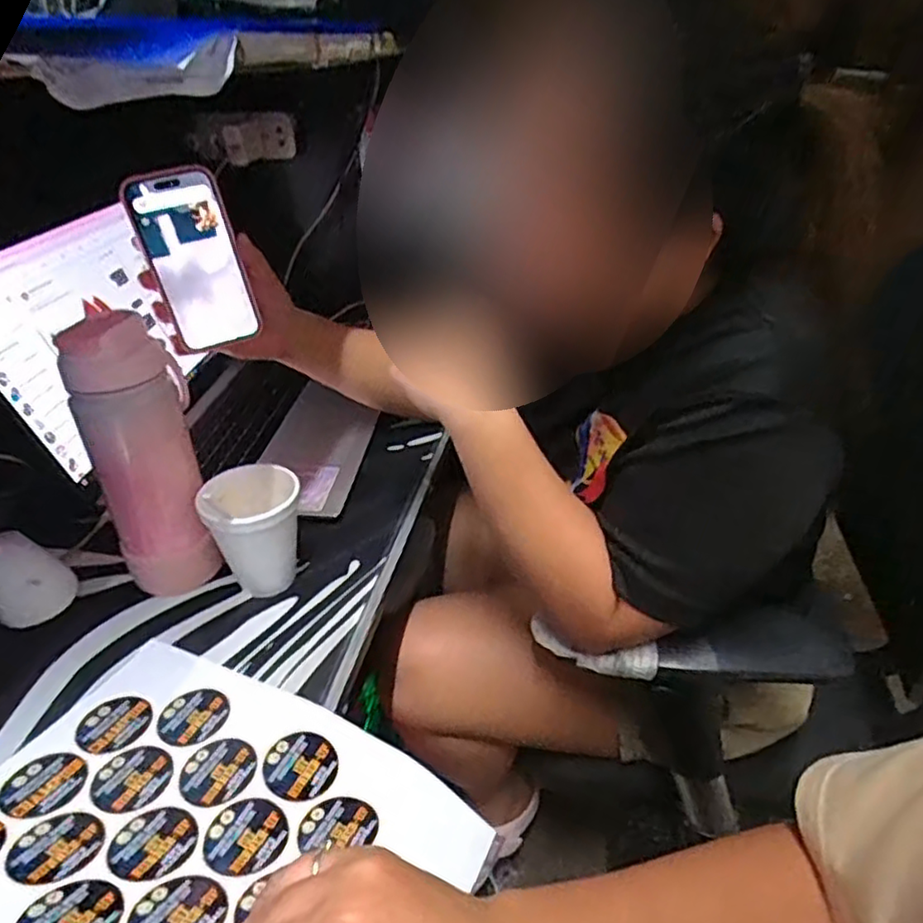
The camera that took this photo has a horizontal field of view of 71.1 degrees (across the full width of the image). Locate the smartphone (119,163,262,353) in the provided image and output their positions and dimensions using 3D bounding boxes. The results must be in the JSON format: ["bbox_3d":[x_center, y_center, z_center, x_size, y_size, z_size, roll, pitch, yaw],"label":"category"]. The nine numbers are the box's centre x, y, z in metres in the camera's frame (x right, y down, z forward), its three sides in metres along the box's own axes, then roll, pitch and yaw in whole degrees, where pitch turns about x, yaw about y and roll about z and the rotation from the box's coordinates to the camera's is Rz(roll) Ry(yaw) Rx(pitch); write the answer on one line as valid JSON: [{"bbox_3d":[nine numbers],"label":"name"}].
[{"bbox_3d":[-0.223,-0.167,0.542,0.071,0.141,0.006,-20,36,-14],"label":"smartphone"}]

